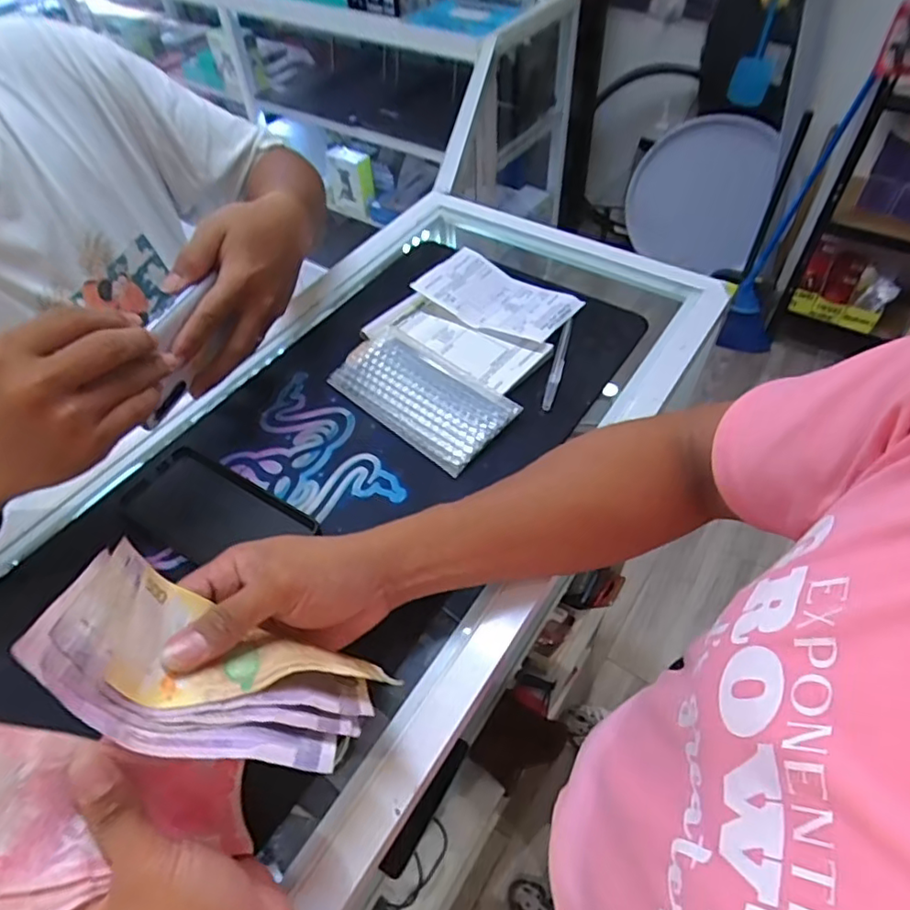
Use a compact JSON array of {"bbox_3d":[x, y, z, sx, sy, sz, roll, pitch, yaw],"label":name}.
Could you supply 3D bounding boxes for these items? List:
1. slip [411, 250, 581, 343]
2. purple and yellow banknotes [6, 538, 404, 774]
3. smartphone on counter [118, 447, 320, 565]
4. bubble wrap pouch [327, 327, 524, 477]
[{"bbox_3d":[0.046,-0.169,0.615,0.153,0.029,0.098,26,58,20],"label":"slip"},{"bbox_3d":[-0.114,0.109,0.290,0.164,0.047,0.078,26,52,-16],"label":"purple and yellow banknotes"},{"bbox_3d":[-0.195,0.048,0.468,0.152,0.014,0.076,23,57,19],"label":"smartphone on counter"},{"bbox_3d":[-0.031,-0.057,0.537,0.168,0.020,0.087,35,61,25],"label":"bubble wrap pouch"}]

